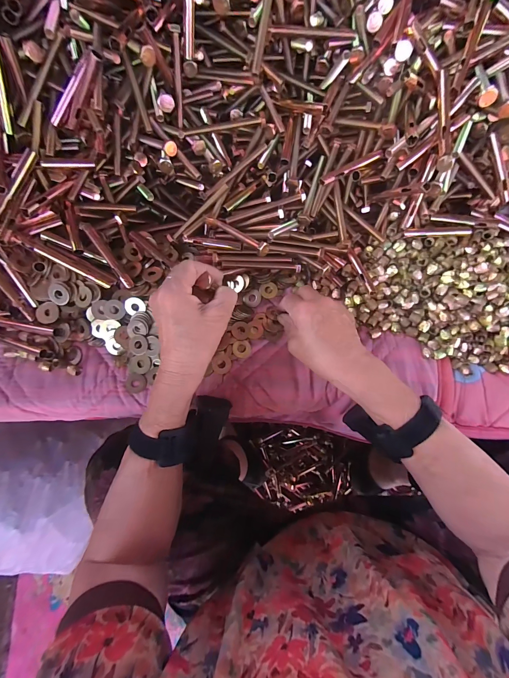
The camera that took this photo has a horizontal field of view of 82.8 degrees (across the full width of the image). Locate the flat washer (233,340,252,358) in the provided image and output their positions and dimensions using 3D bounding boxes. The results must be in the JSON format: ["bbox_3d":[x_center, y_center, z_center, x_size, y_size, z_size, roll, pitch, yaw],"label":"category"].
[{"bbox_3d":[-0.016,0.013,0.370,0.023,0.005,0.022,0,77,2],"label":"flat washer"}]

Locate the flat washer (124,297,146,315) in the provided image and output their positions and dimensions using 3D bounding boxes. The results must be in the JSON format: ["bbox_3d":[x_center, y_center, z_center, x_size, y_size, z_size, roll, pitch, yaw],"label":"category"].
[{"bbox_3d":[-0.148,-0.042,0.359,0.024,0.004,0.021,-20,114,-17],"label":"flat washer"}]

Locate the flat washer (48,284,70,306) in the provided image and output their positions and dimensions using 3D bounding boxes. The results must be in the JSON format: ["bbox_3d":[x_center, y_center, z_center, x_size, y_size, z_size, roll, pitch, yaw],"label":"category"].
[{"bbox_3d":[-0.230,-0.052,0.339,0.022,0.005,0.026,-31,99,6],"label":"flat washer"}]

